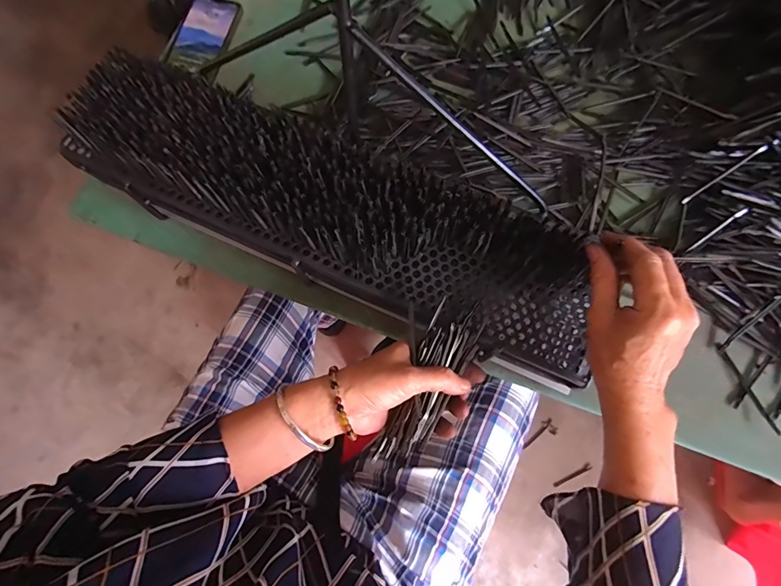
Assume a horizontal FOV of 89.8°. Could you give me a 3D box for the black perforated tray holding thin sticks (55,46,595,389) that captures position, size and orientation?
[{"bbox_3d":[-0.068,-0.087,0.405,0.567,0.078,0.136,23,78,5],"label":"black perforated tray holding thin sticks"}]

